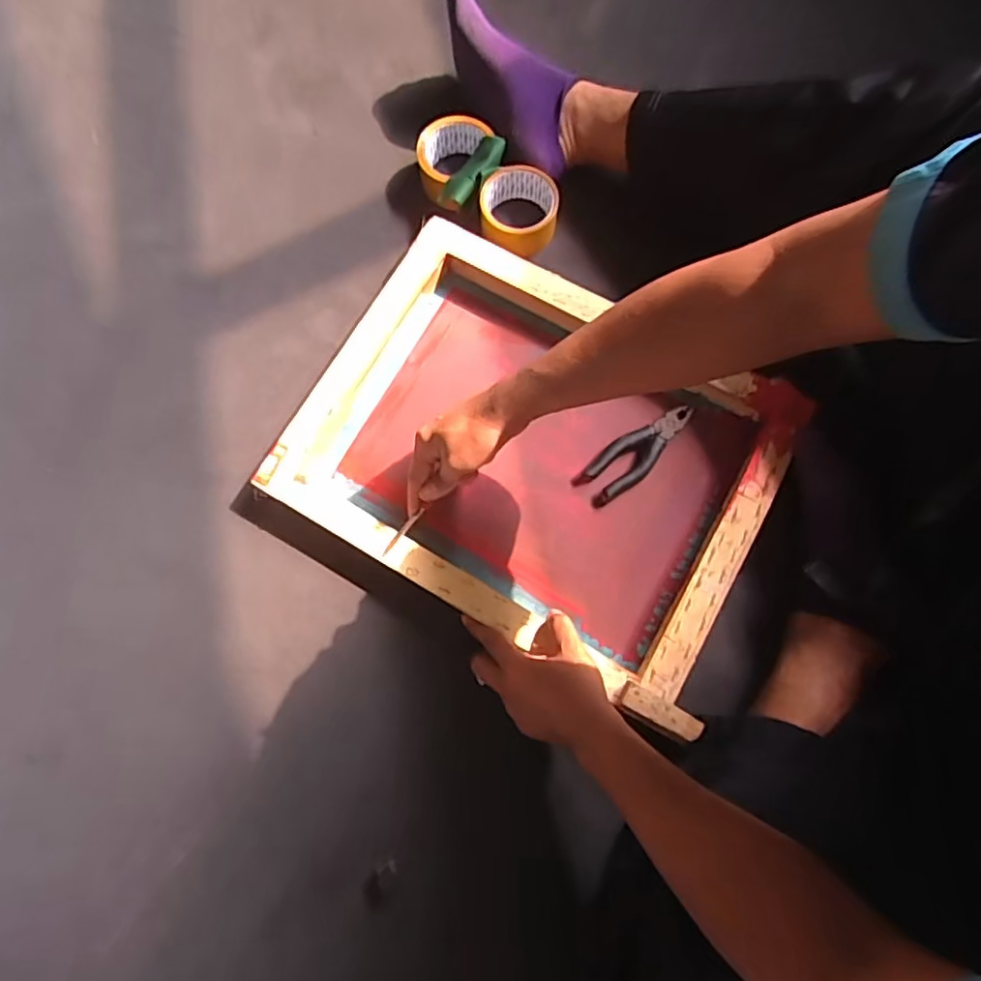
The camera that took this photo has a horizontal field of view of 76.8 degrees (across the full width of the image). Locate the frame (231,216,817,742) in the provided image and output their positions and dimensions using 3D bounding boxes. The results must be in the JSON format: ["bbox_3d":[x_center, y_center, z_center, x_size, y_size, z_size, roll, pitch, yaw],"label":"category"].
[{"bbox_3d":[0.039,-0.037,0.656,0.481,0.067,0.380,24,77,6],"label":"frame"}]

